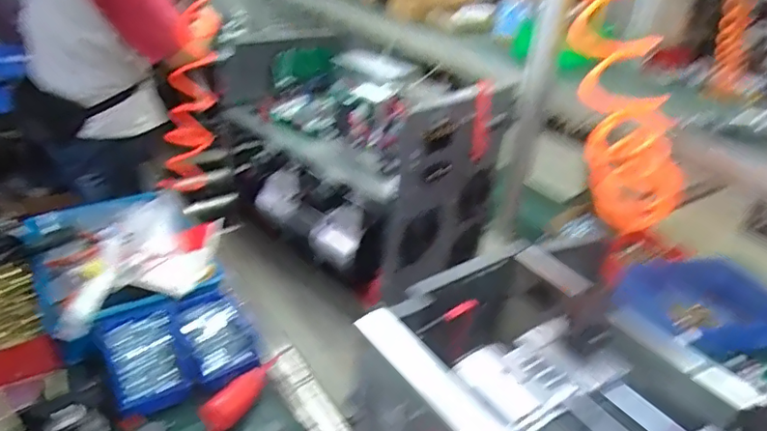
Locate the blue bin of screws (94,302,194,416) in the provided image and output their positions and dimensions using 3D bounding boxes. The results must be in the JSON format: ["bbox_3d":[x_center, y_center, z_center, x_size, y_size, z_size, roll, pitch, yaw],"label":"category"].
[{"bbox_3d":[-0.375,0.227,0.849,0.111,0.052,0.168,-15,36,-28],"label":"blue bin of screws"}]

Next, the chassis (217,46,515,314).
[{"bbox_3d":[-0.046,-0.136,1.118,0.506,0.345,0.298,28,38,33],"label":"chassis"}]

